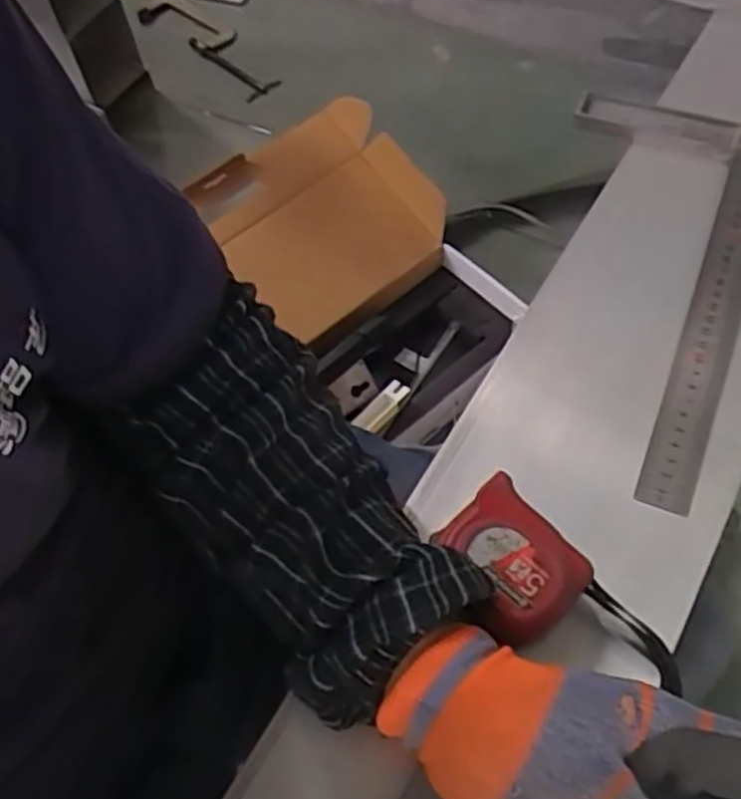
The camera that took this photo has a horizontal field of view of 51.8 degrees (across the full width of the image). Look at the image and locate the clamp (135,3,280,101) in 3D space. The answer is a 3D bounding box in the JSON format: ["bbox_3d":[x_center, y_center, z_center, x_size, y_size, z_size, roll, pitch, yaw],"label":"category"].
[{"bbox_3d":[-0.341,-0.763,1.624,0.466,0.040,0.122,39,69,24],"label":"clamp"}]

